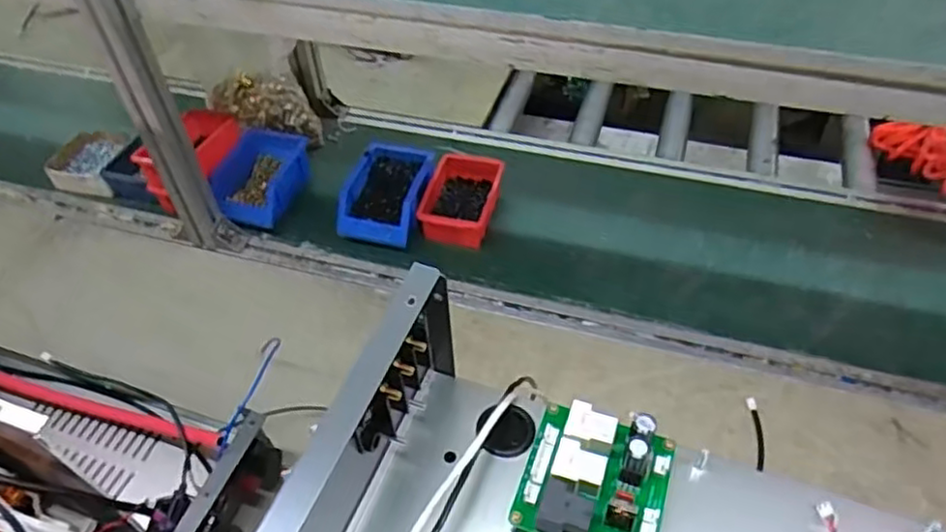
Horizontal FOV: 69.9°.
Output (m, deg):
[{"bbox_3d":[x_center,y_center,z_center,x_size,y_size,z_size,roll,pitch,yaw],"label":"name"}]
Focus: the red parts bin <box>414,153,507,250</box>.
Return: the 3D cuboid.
[{"bbox_3d":[-0.015,-0.096,0.998,0.102,0.048,0.138,11,49,13],"label":"red parts bin"}]

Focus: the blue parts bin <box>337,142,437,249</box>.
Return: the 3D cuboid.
[{"bbox_3d":[-0.124,-0.106,0.997,0.113,0.062,0.164,12,50,13],"label":"blue parts bin"}]

